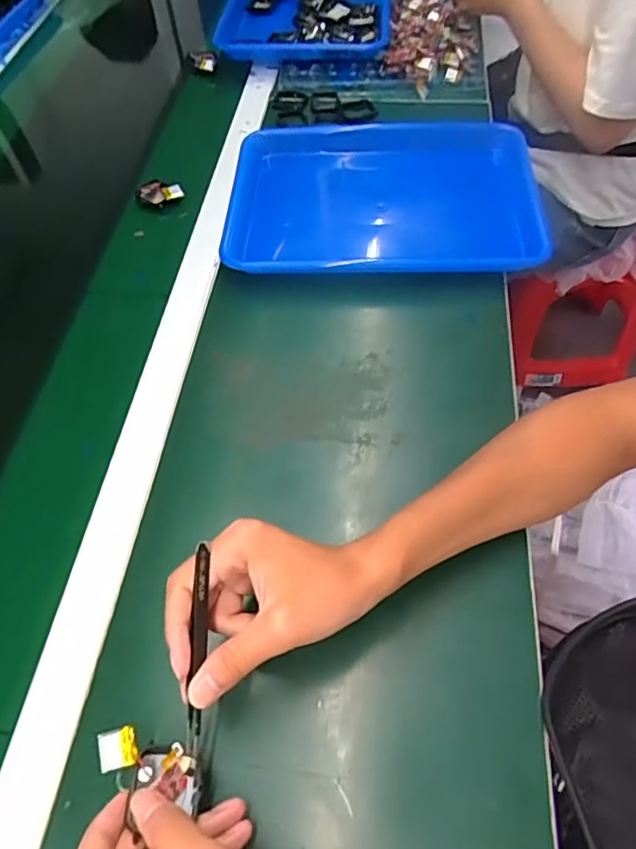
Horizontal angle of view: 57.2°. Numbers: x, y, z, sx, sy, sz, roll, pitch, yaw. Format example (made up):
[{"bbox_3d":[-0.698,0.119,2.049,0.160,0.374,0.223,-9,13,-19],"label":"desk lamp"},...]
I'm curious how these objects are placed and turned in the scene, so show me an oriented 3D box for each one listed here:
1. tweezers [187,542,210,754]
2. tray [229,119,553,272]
[{"bbox_3d":[-0.068,0.131,0.334,0.010,0.016,0.125,6,98,7],"label":"tweezers"},{"bbox_3d":[0.071,-0.250,0.647,0.325,0.048,0.242,1,59,6],"label":"tray"}]

